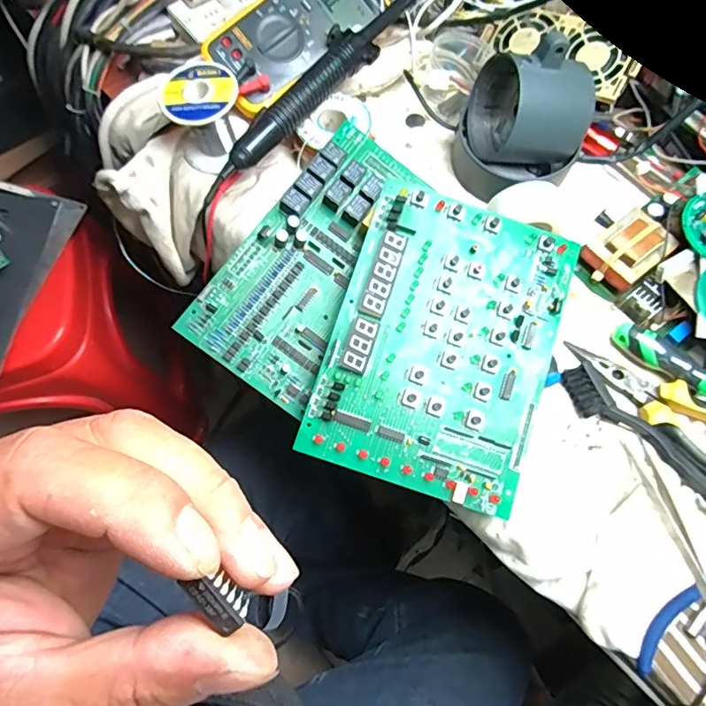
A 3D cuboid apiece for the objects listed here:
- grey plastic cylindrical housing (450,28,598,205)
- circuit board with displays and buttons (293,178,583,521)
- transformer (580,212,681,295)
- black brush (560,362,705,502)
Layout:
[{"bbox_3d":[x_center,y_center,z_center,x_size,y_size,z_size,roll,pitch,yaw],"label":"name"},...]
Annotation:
[{"bbox_3d":[0.139,-0.199,0.426,0.089,0.112,0.092,1,70,-1],"label":"grey plastic cylindrical housing"},{"bbox_3d":[0.068,-0.007,0.369,0.157,0.008,0.209,19,81,-1],"label":"circuit board with displays and buttons"},{"bbox_3d":[0.229,-0.086,0.426,0.060,0.037,0.049,-37,76,-13],"label":"transformer"},{"bbox_3d":[0.232,0.078,0.367,0.028,0.026,0.186,-41,76,-14],"label":"black brush"}]

